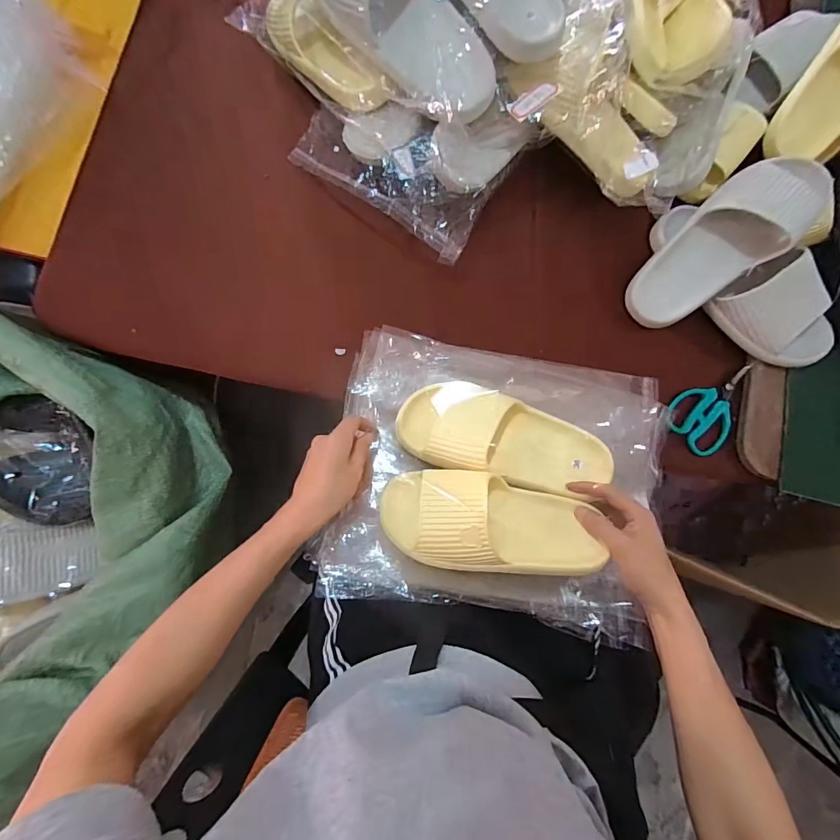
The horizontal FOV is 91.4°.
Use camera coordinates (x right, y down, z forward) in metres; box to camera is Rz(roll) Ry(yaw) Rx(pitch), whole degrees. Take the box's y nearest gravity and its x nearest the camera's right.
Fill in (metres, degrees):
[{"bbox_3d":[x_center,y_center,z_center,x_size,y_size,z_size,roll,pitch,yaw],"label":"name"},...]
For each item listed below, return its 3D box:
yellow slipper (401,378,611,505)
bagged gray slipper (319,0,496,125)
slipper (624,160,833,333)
[{"bbox_3d":[0.098,0.019,0.474,0.239,0.065,0.096,16,82,-5],"label":"yellow slipper"},{"bbox_3d":[-0.028,-0.452,0.446,0.087,0.085,0.255,-42,88,-8],"label":"bagged gray slipper"},{"bbox_3d":[0.394,-0.232,0.532,0.271,0.078,0.103,-41,87,11],"label":"slipper"}]

